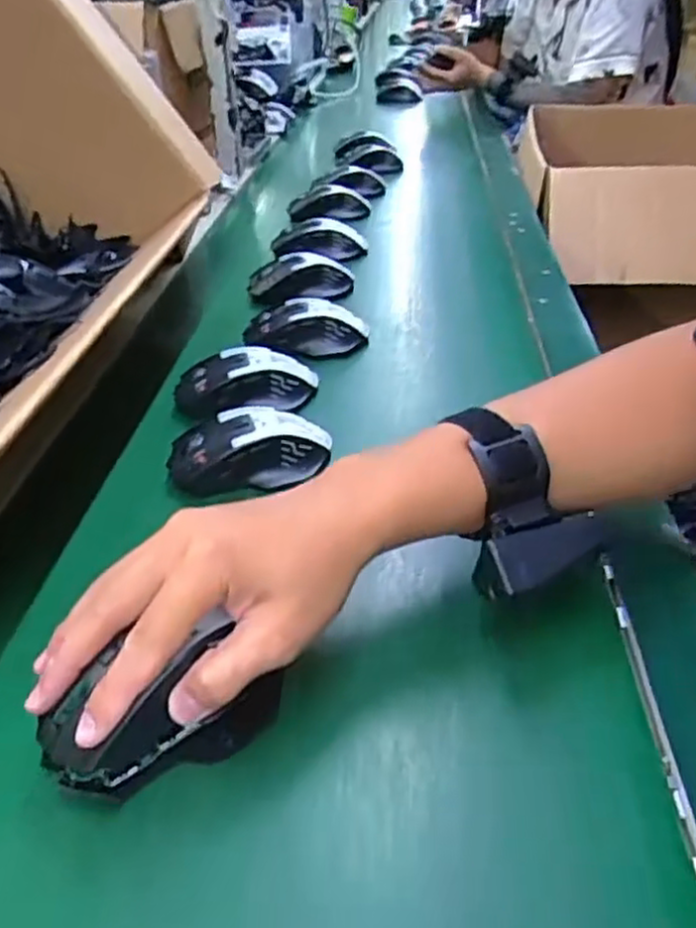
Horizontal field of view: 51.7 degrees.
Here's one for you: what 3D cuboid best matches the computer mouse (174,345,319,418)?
[{"bbox_3d":[-0.086,-0.069,0.595,0.115,0.034,0.062,-4,36,-2],"label":"computer mouse"}]

